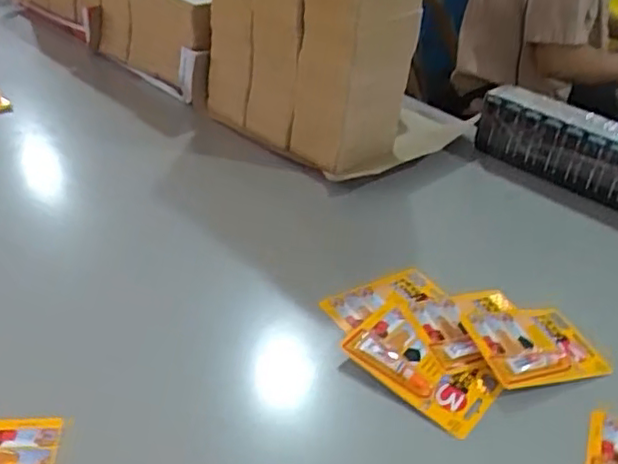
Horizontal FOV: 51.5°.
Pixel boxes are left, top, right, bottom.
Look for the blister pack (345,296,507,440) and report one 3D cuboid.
[{"bbox_3d":[0.132,0.144,0.724,0.165,0.022,0.112,29,40,30],"label":"blister pack"}]

